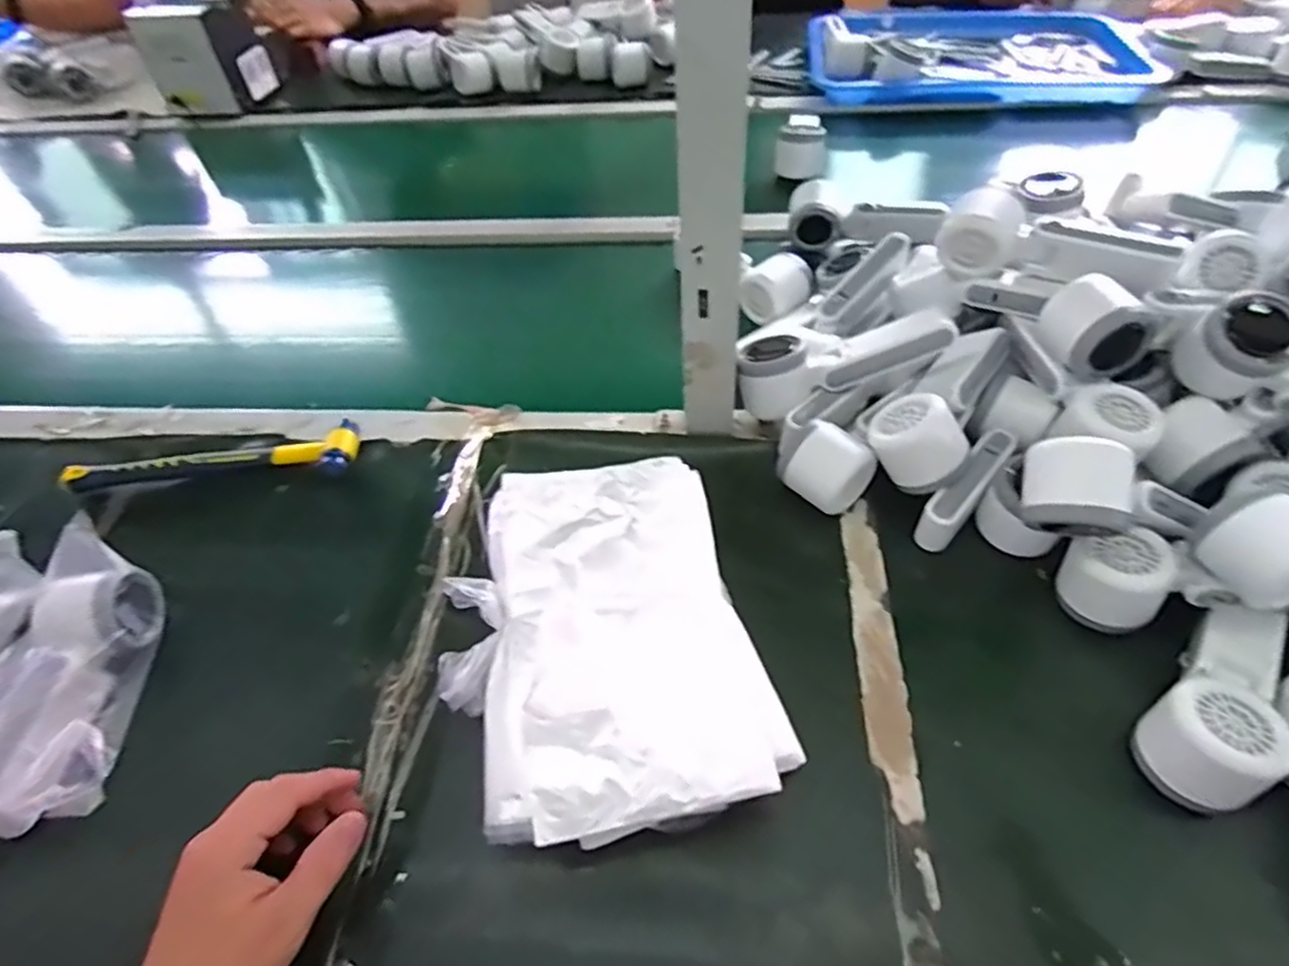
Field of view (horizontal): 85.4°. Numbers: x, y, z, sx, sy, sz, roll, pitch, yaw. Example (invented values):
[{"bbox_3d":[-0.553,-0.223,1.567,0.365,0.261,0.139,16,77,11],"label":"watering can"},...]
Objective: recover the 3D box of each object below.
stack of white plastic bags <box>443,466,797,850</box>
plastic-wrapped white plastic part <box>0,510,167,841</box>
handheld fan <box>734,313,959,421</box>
[{"bbox_3d":[-0.031,0.100,0.450,0.195,0.063,0.240,-14,51,-8],"label":"stack of white plastic bags"},{"bbox_3d":[-0.405,0.136,0.455,0.110,0.093,0.186,-6,49,-2],"label":"plastic-wrapped white plastic part"},{"bbox_3d":[0.156,-0.104,0.561,0.163,0.050,0.056,-13,51,17],"label":"handheld fan"}]

